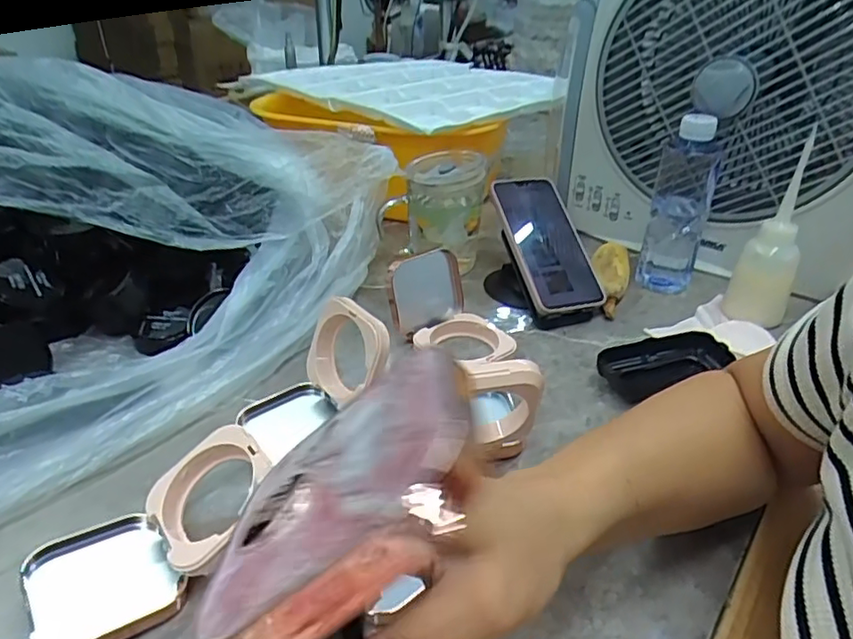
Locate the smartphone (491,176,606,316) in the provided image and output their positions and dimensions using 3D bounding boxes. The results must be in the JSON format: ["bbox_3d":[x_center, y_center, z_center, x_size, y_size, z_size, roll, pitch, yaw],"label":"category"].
[{"bbox_3d":[0.125,-0.080,0.603,0.094,0.015,0.160,-7,63,-26],"label":"smartphone"}]

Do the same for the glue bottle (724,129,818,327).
[{"bbox_3d":[0.324,-0.076,0.545,0.042,0.164,0.041,-10,35,-16],"label":"glue bottle"}]

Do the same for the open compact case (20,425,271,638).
[{"bbox_3d":[-0.159,0.128,0.348,0.140,0.058,0.079,-22,39,-30],"label":"open compact case"}]

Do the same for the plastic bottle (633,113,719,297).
[{"bbox_3d":[0.268,-0.123,0.618,0.054,0.176,0.063,15,36,22],"label":"plastic bottle"}]

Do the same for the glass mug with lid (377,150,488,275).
[{"bbox_3d":[0.006,-0.121,0.653,0.115,0.116,0.076,-4,33,-7],"label":"glass mug with lid"}]

